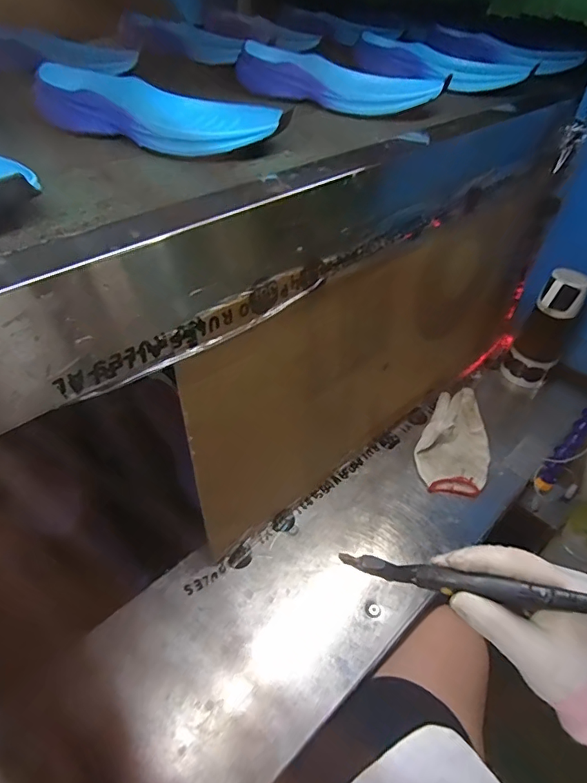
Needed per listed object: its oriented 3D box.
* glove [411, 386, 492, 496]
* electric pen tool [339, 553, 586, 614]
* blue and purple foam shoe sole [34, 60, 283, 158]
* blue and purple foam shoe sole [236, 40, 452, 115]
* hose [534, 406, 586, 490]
[{"bbox_3d":[0.247,0.070,0.708,0.105,0.062,0.172,22,46,20],"label":"glove"},{"bbox_3d":[0.103,0.120,0.302,0.147,0.017,0.015,0,39,26],"label":"electric pen tool"},{"bbox_3d":[-0.131,-0.272,0.460,0.238,0.051,0.085,14,45,11],"label":"blue and purple foam shoe sole"},{"bbox_3d":[0.053,-0.374,0.570,0.248,0.047,0.074,18,46,15],"label":"blue and purple foam shoe sole"},{"bbox_3d":[0.378,0.074,0.653,0.018,0.147,0.023,-4,35,-47],"label":"hose"}]

